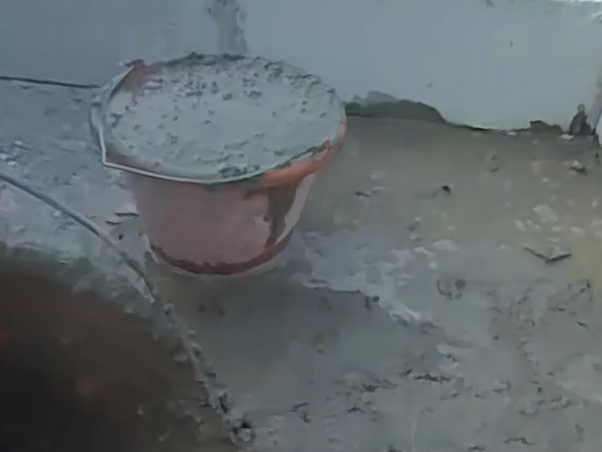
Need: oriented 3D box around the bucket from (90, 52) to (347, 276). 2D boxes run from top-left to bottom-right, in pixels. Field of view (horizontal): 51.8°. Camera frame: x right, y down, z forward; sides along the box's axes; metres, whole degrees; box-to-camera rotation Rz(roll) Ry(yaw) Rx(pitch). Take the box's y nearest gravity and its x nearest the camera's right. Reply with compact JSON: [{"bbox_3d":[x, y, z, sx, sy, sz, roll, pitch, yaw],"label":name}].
[{"bbox_3d":[-0.081,-0.057,0.655,0.224,0.156,0.236,3,36,-2],"label":"bucket"}]

